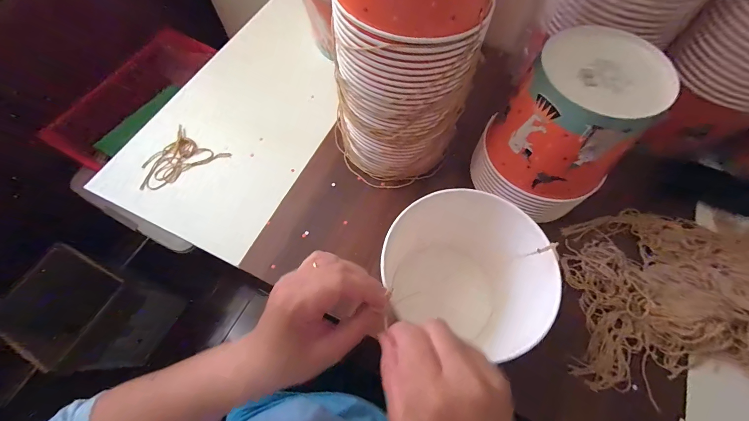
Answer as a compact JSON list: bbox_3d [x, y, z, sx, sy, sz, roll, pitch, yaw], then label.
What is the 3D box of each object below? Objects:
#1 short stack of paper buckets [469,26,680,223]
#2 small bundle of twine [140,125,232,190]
[{"bbox_3d":[0.224,-0.094,0.397,0.143,0.190,0.136,28,69,12],"label":"short stack of paper buckets"},{"bbox_3d":[-0.306,-0.072,0.494,0.101,0.019,0.110,31,70,13],"label":"small bundle of twine"}]

